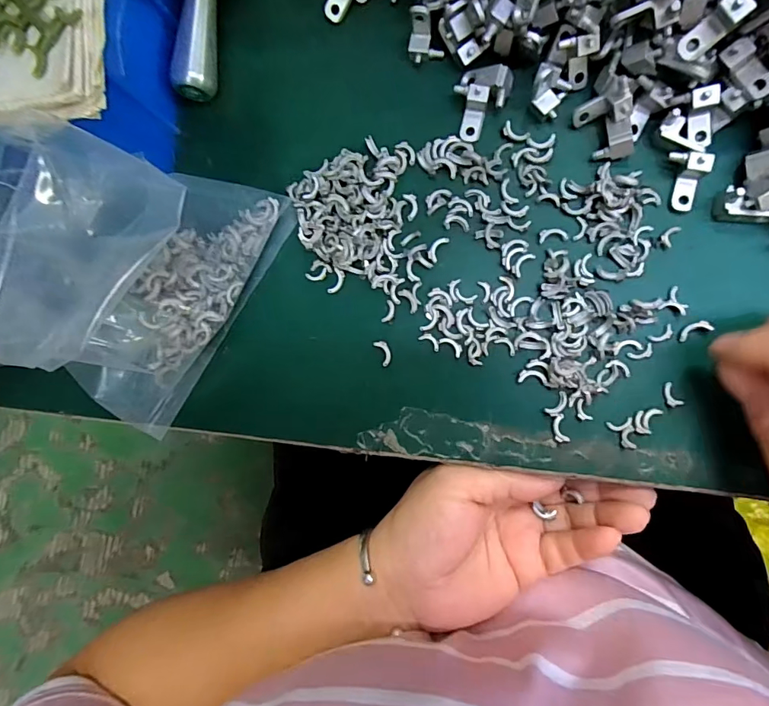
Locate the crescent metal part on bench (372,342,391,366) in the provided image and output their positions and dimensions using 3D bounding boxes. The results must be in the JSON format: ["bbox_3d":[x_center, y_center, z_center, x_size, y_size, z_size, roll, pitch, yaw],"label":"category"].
[{"bbox_3d":[0.000,0.000,0.223,0.006,0.004,0.013,-25,85,8],"label":"crescent metal part on bench"}]

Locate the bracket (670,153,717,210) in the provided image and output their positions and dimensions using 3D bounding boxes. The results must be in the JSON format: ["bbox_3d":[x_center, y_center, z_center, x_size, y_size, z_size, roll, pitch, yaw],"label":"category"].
[{"bbox_3d":[0.135,-0.077,0.200,0.015,0.007,0.024,3,119,9],"label":"bracket"}]

